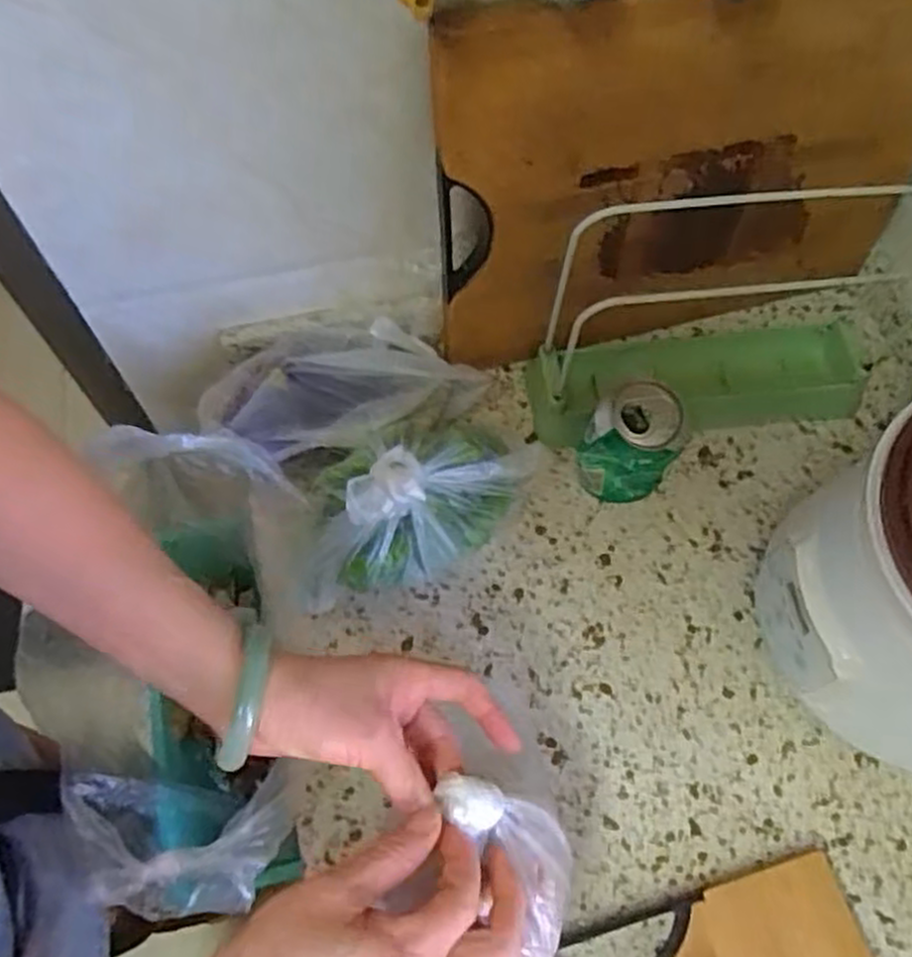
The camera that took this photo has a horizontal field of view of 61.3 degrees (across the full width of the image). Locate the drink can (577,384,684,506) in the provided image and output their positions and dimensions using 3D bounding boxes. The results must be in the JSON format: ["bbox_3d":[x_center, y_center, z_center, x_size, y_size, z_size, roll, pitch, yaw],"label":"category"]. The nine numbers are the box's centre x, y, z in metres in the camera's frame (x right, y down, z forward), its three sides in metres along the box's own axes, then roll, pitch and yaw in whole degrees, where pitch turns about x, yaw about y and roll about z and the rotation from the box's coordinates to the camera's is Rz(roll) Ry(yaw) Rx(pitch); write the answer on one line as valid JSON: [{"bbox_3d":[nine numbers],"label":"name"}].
[{"bbox_3d":[0.132,-0.021,0.586,0.075,0.106,0.059,19,64,9],"label":"drink can"}]

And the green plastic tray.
[{"bbox_3d":[0.198,-0.086,0.656,0.275,0.050,0.084,-6,63,-4],"label":"green plastic tray"}]

